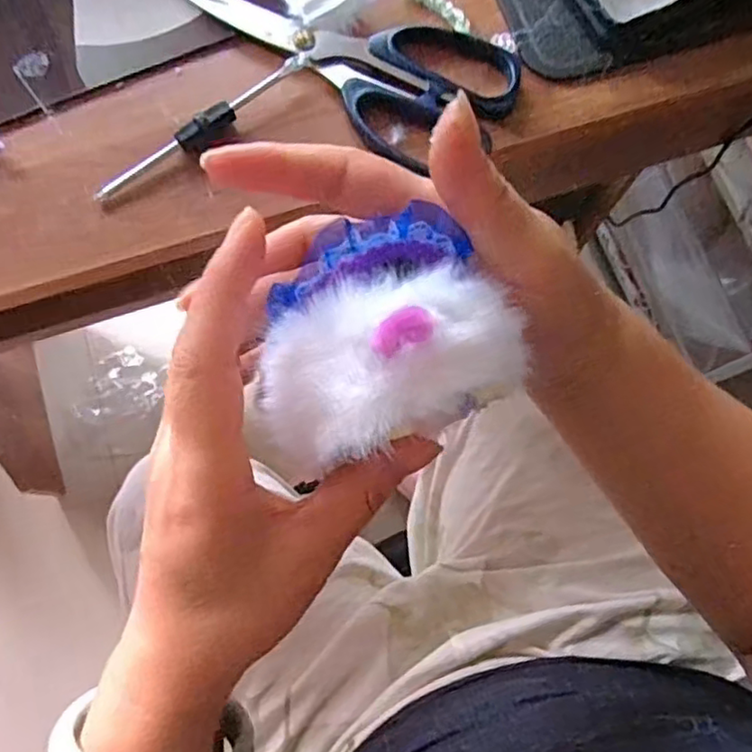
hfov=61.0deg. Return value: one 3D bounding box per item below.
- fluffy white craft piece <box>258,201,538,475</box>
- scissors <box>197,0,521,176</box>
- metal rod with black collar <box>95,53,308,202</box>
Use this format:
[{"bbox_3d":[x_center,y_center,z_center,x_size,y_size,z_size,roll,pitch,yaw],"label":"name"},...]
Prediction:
[{"bbox_3d":[0.002,-0.015,0.190,0.082,0.032,0.066,-19,78,-6],"label":"fluffy white craft piece"},{"bbox_3d":[-0.013,-0.169,0.325,0.171,0.009,0.083,31,78,6],"label":"scissors"},{"bbox_3d":[-0.083,-0.120,0.314,0.121,0.016,0.010,-38,81,-9],"label":"metal rod with black collar"}]

